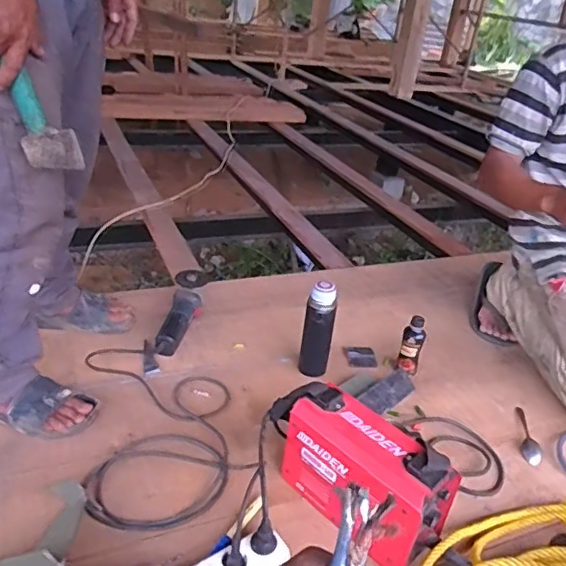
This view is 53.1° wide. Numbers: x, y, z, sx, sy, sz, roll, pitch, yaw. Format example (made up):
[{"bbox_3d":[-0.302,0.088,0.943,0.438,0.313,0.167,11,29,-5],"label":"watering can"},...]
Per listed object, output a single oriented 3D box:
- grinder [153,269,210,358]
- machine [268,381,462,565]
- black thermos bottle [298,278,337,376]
[{"bbox_3d":[-0.248,0.072,1.379,0.078,0.090,0.274,7,29,2],"label":"grinder"},{"bbox_3d":[0.112,0.302,0.948,0.098,0.177,0.319,-22,39,-41],"label":"machine"},{"bbox_3d":[0.078,0.104,1.246,0.064,0.211,0.056,10,29,6],"label":"black thermos bottle"}]

